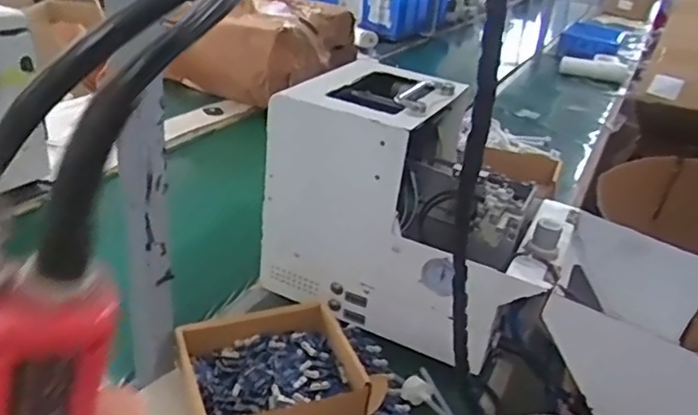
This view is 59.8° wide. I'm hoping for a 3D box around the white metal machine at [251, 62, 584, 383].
[{"bbox_3d":[0.091,0.009,0.746,0.324,0.279,0.217,20,30,23],"label":"white metal machine"}]

